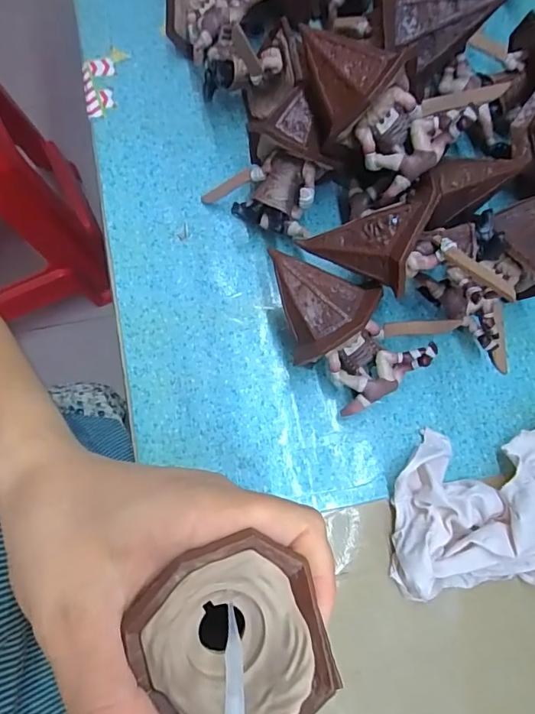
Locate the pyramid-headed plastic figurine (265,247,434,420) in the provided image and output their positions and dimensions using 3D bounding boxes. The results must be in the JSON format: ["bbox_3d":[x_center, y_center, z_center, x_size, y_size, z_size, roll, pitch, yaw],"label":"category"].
[{"bbox_3d":[0.039,-0.015,0.283,0.103,0.059,0.058,43,78,9],"label":"pyramid-headed plastic figurine"}]

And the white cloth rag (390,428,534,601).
[{"bbox_3d":[0.134,0.082,0.271,0.129,0.035,0.089,-8,75,-4],"label":"white cloth rag"}]

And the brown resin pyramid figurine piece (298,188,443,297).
[{"bbox_3d":[0.050,-0.065,0.249,0.061,0.033,0.046,17,76,4],"label":"brown resin pyramid figurine piece"}]

